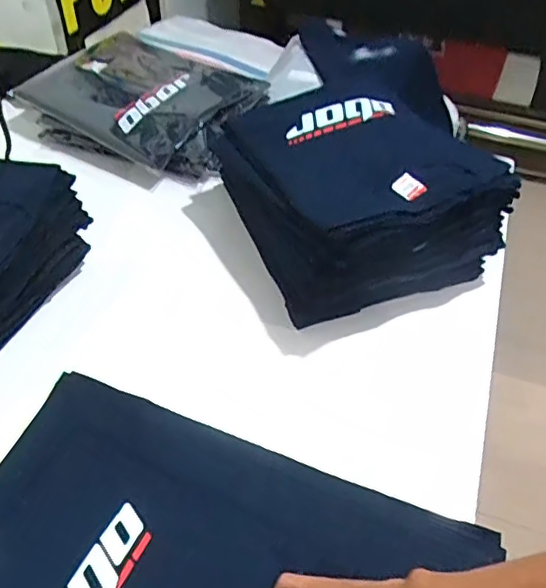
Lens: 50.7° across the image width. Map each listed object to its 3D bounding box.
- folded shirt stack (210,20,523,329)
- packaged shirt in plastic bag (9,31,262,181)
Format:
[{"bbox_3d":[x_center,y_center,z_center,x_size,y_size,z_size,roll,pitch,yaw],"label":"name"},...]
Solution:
[{"bbox_3d":[0.122,-0.149,0.817,0.308,0.144,0.305,-17,52,-17],"label":"folded shirt stack"},{"bbox_3d":[-0.220,-0.365,1.026,0.388,0.065,0.303,24,53,7],"label":"packaged shirt in plastic bag"}]

